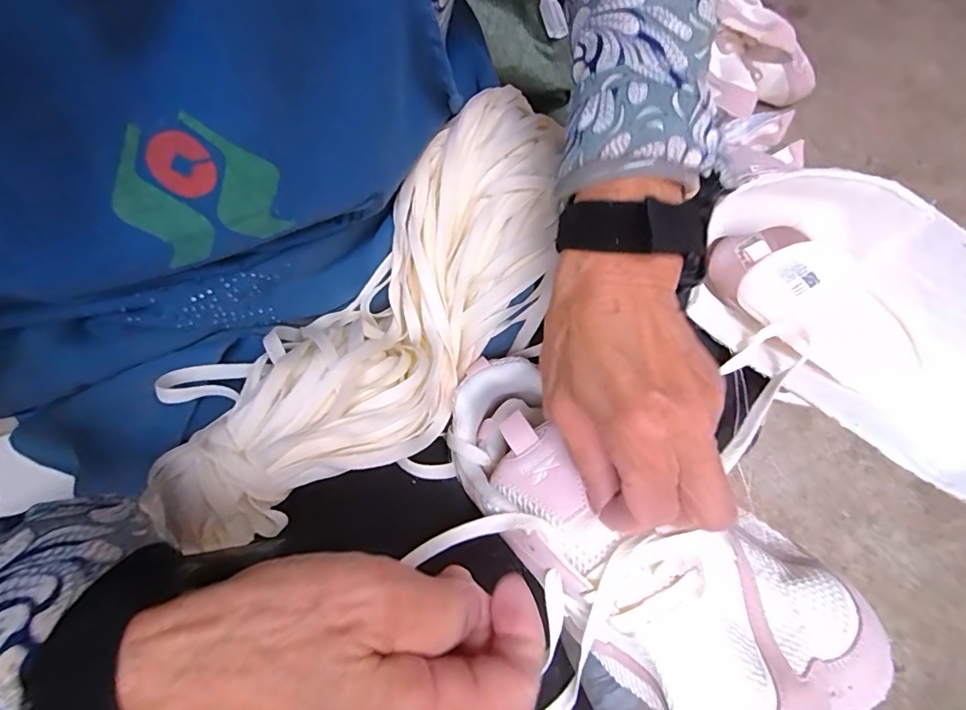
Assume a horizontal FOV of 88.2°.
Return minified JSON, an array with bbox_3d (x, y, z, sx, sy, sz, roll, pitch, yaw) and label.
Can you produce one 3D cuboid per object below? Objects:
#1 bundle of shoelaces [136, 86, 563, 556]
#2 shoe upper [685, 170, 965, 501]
[{"bbox_3d":[-0.039,-0.026,0.289,0.114,0.069,0.303,41,75,18],"label":"bundle of shoelaces"},{"bbox_3d":[0.231,-0.012,0.297,0.133,0.074,0.216,-24,68,-6],"label":"shoe upper"}]

